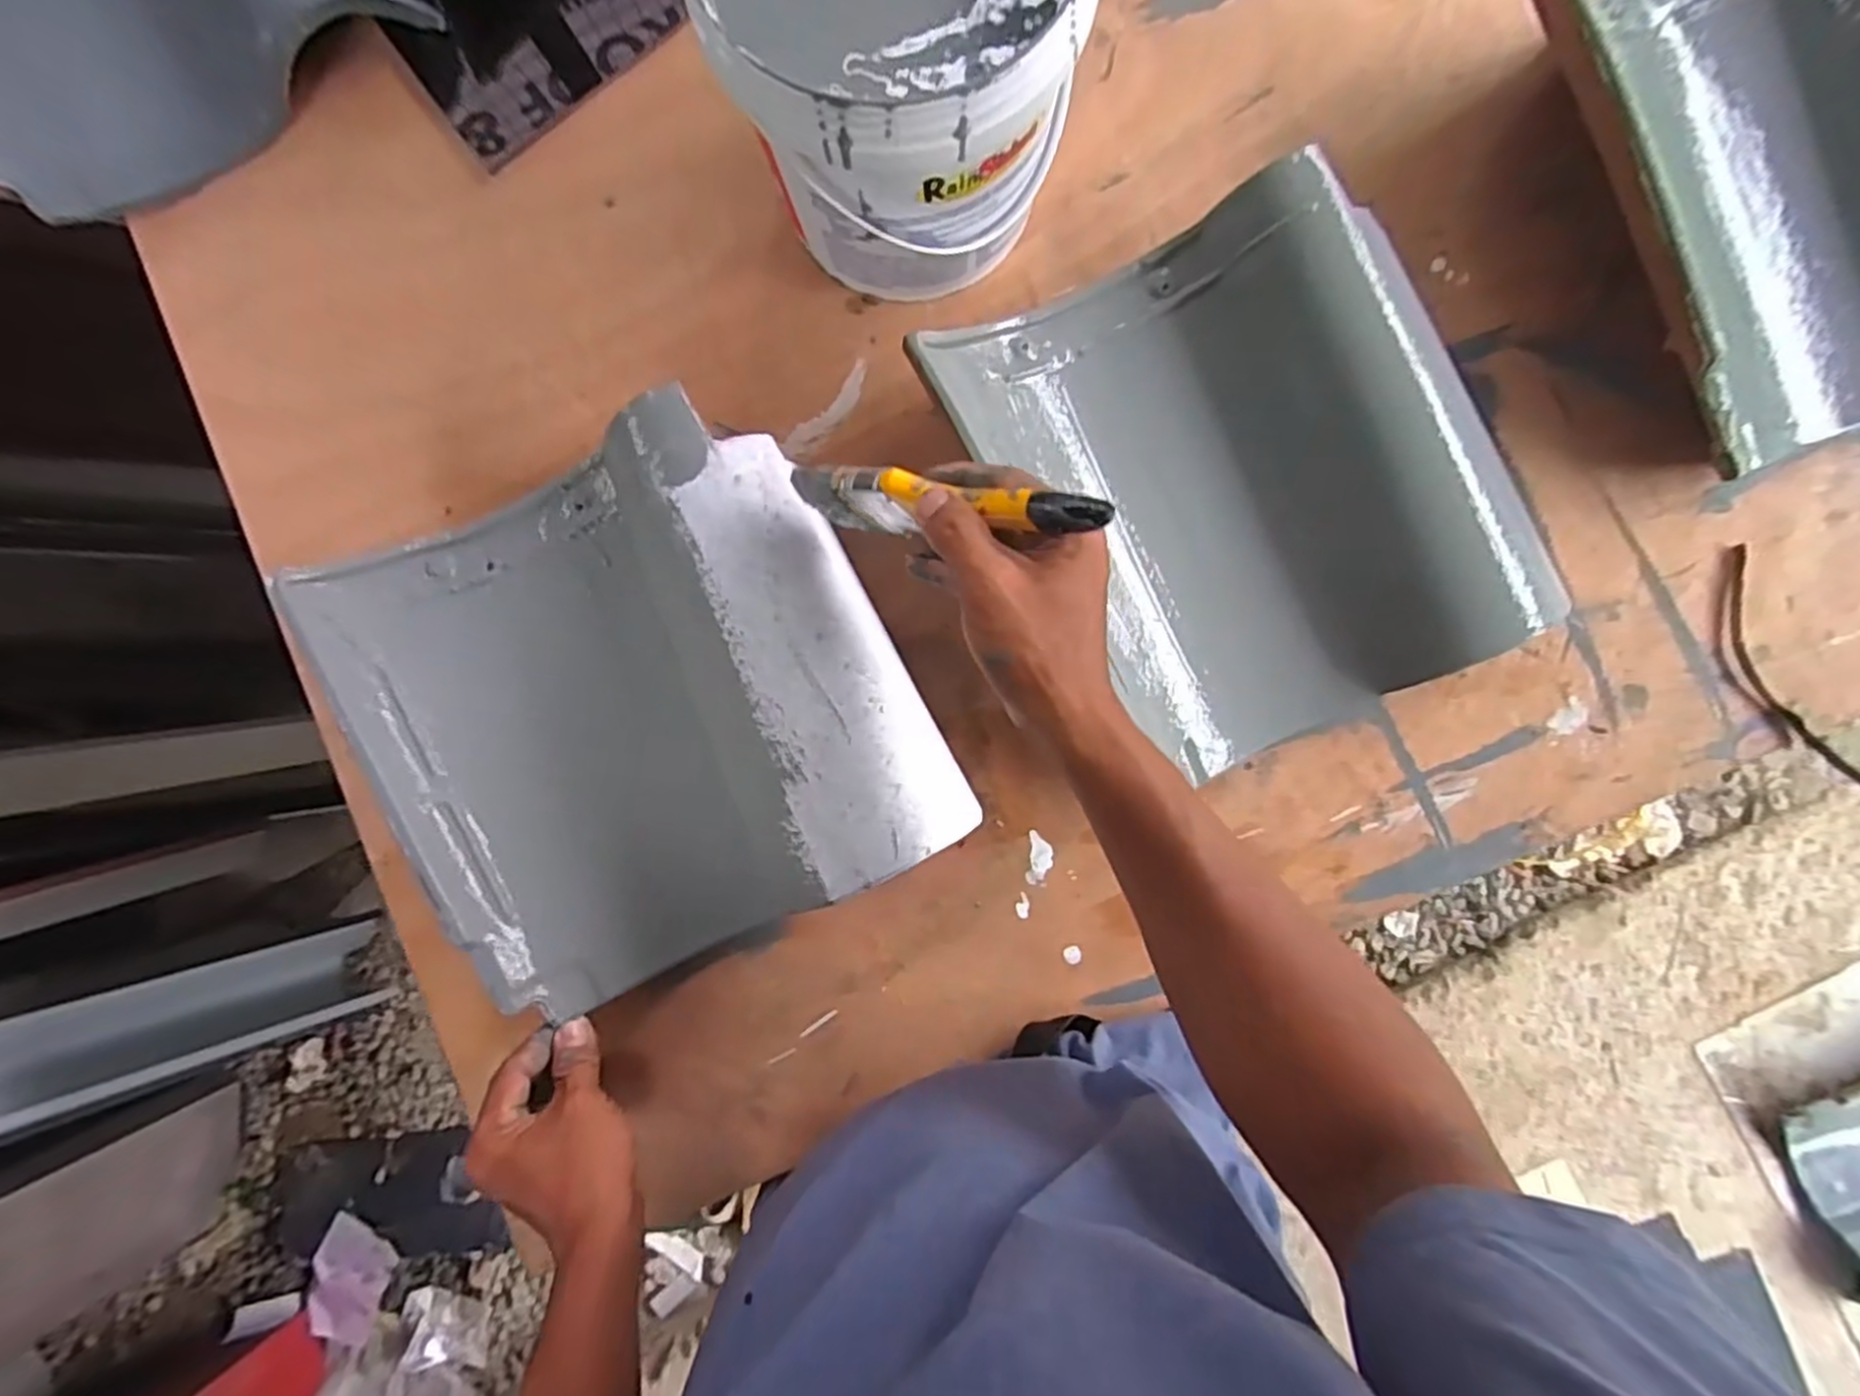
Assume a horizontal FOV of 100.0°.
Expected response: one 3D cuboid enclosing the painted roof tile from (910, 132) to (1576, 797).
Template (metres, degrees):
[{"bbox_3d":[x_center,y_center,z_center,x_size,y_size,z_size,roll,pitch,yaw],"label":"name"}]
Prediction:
[{"bbox_3d":[0.200,-0.134,0.486,0.284,0.071,0.312,-28,87,1],"label":"painted roof tile"}]

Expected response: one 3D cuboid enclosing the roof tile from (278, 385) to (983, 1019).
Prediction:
[{"bbox_3d":[-0.175,0.007,0.483,0.305,0.061,0.314,-29,87,1],"label":"roof tile"}]

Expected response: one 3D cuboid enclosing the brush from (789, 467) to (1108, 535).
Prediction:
[{"bbox_3d":[0.008,-0.093,0.385,0.188,0.052,0.019,16,88,40],"label":"brush"}]

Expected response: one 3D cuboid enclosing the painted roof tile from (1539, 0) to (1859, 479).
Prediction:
[{"bbox_3d":[0.546,-0.324,0.481,0.276,0.073,0.322,-22,88,1],"label":"painted roof tile"}]

